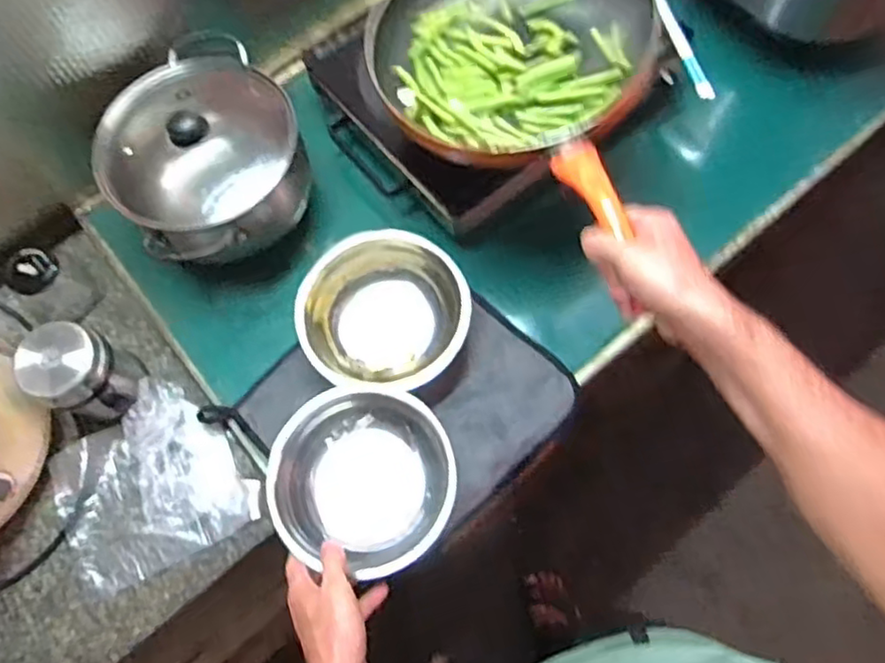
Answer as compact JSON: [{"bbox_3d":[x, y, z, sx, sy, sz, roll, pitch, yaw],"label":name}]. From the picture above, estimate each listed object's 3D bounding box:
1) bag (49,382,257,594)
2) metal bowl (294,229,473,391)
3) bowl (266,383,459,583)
[{"bbox_3d":[-0.327,0.173,0.725,0.193,0.068,0.183,-36,72,-10],"label":"bag"},{"bbox_3d":[-0.062,-0.018,0.749,0.182,0.070,0.167,-1,69,3],"label":"metal bowl"},{"bbox_3d":[-0.081,0.151,0.685,0.180,0.056,0.188,-1,69,3],"label":"bowl"}]

